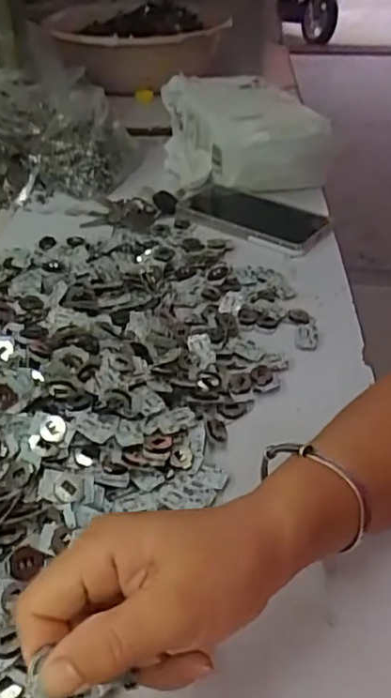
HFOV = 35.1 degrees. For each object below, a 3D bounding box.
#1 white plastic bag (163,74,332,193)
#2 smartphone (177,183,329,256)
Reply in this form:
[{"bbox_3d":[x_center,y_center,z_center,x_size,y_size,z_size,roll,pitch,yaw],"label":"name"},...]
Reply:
[{"bbox_3d":[0.053,-0.261,0.764,0.170,0.090,0.207,-2,38,-4],"label":"white plastic bag"},{"bbox_3d":[0.059,-0.153,0.692,0.181,0.010,0.095,28,45,30],"label":"smartphone"}]

